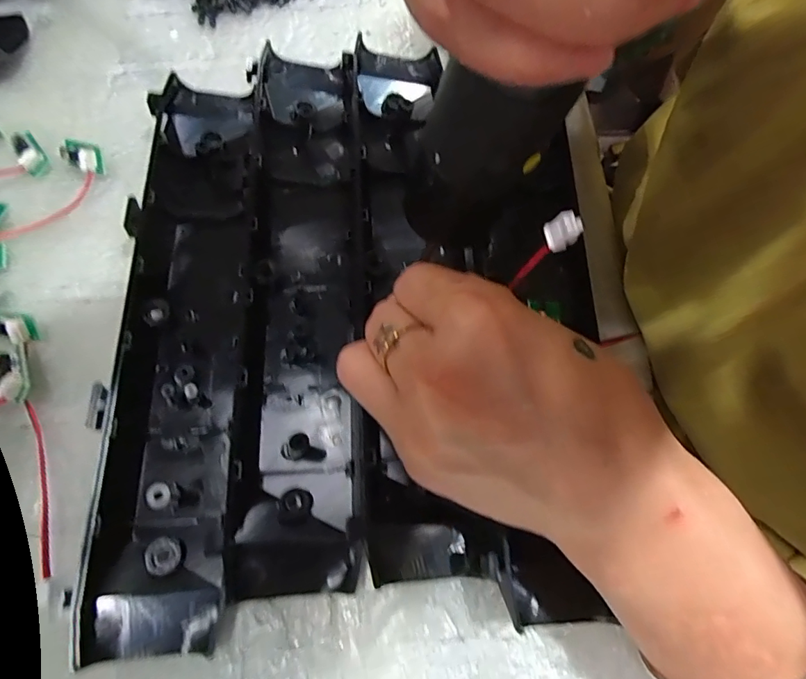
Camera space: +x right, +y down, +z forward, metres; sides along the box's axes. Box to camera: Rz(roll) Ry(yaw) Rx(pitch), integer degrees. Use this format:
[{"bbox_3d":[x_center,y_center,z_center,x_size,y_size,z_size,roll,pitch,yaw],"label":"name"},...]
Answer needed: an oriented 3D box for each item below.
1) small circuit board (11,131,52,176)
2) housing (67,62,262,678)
[{"bbox_3d":[-0.211,-0.106,0.264,0.013,0.008,0.027,-38,73,-10],"label":"small circuit board"},{"bbox_3d":[-0.105,-0.013,0.216,0.069,0.025,0.273,-5,70,1],"label":"housing"}]

